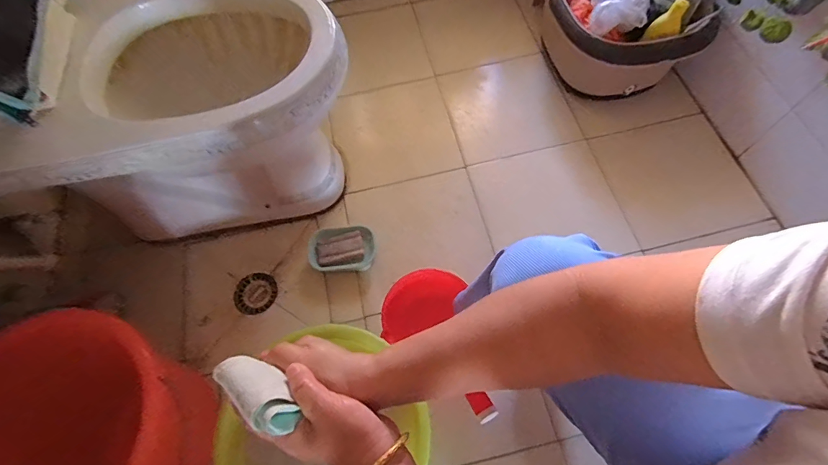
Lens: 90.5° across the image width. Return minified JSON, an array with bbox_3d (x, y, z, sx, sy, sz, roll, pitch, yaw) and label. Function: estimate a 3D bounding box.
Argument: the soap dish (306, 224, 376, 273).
[{"bbox_3d":[-0.152,0.039,0.878,0.137,0.043,0.096,-1,67,3],"label":"soap dish"}]

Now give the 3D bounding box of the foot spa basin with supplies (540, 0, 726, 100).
[{"bbox_3d":[0.457,-0.492,0.955,0.282,0.235,0.343,-14,67,-3],"label":"foot spa basin with supplies"}]

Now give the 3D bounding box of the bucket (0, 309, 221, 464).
[{"bbox_3d":[-0.491,0.297,0.622,0.334,0.245,0.324,-36,68,-13],"label":"bucket"}]

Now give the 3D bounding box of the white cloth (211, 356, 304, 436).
[{"bbox_3d":[-0.121,0.122,0.318,0.077,0.031,0.031,30,70,34],"label":"white cloth"}]

